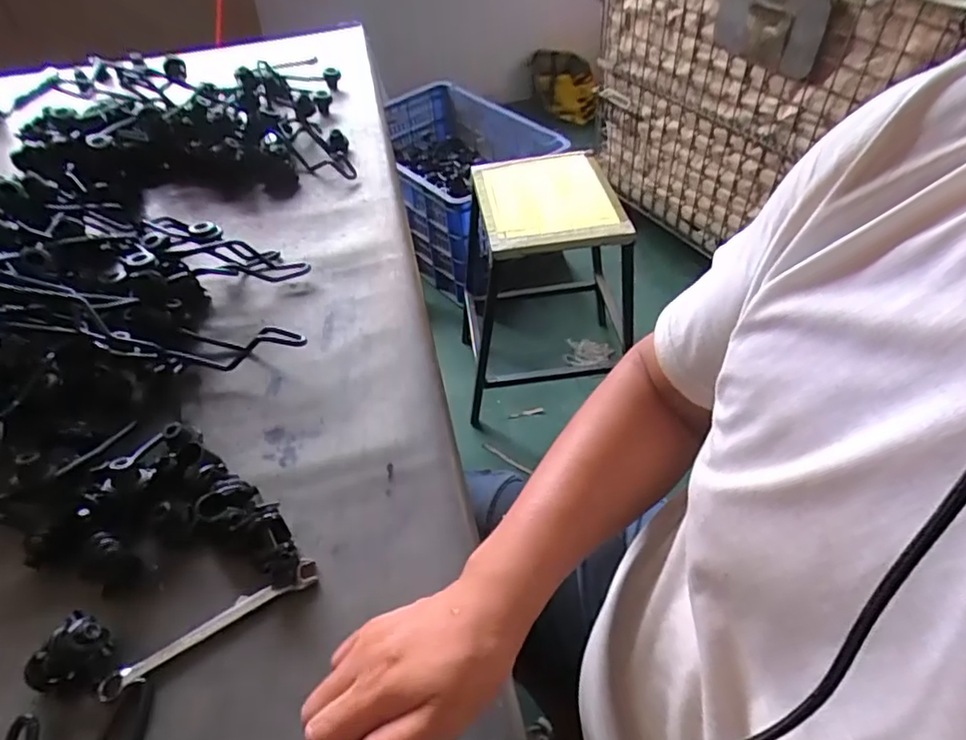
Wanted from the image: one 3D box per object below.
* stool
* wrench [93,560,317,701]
[{"bbox_3d":[0.151,-0.211,1.431,0.394,0.545,0.462,-5,49,0],"label":"stool"},{"bbox_3d":[-0.207,0.197,0.462,0.166,0.008,0.022,-29,56,-20],"label":"wrench"}]

